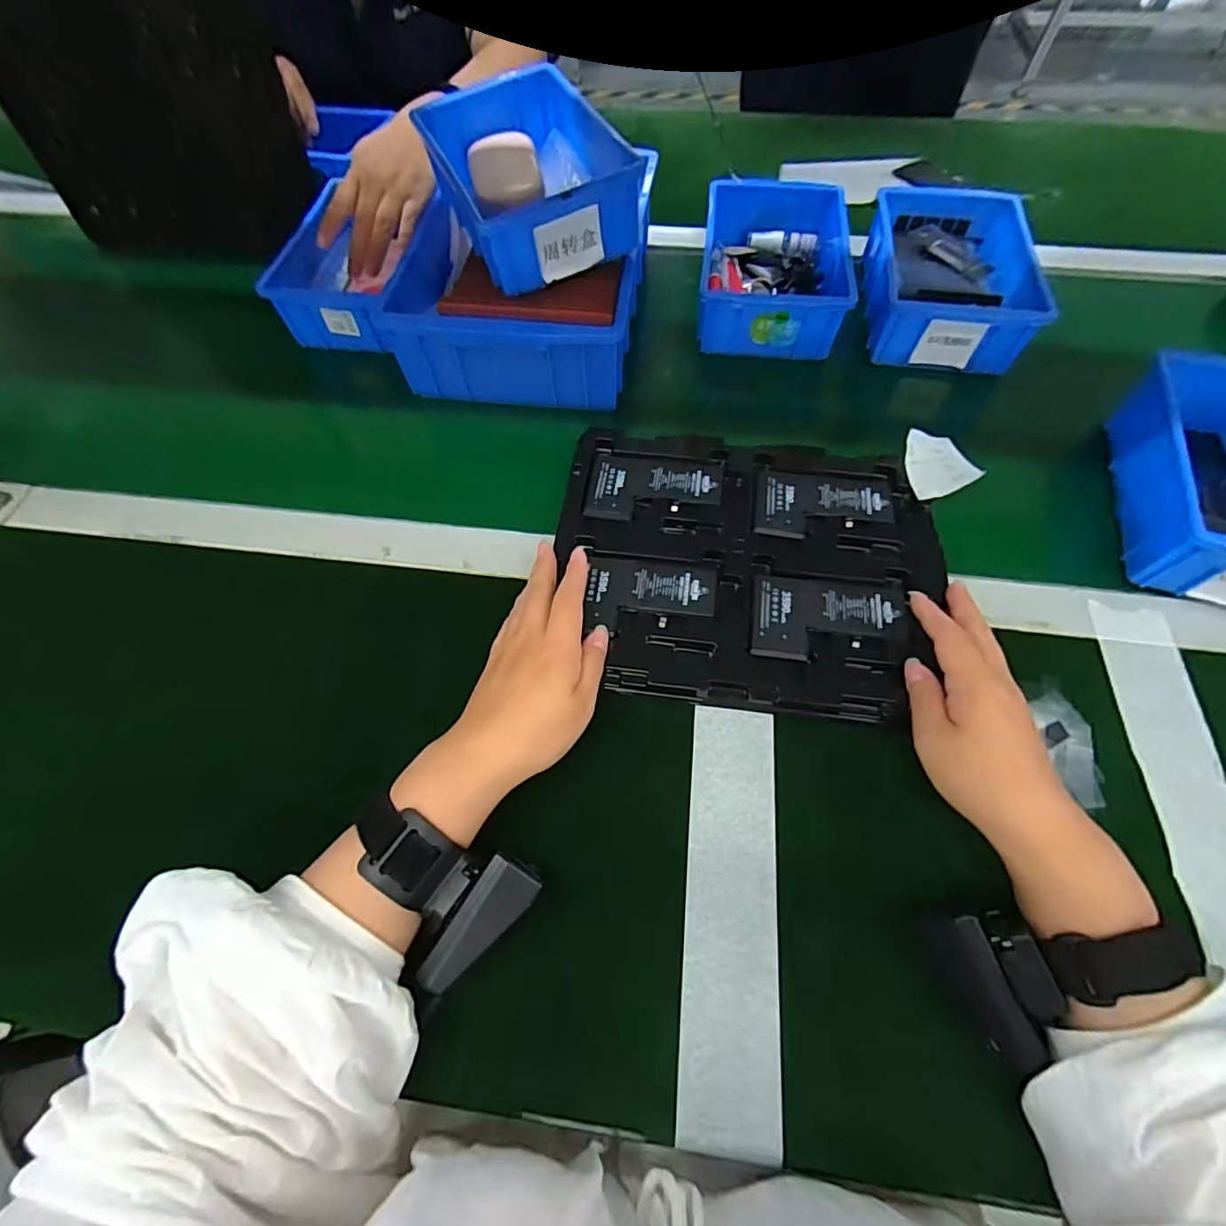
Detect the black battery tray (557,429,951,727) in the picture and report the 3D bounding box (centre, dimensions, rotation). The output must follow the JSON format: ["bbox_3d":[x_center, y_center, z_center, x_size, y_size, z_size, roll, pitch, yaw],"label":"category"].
[{"bbox_3d":[0.094,-0.039,0.386,0.260,0.017,0.217,7,66,3],"label":"black battery tray"}]

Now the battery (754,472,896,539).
[{"bbox_3d":[0.159,-0.080,0.406,0.099,0.006,0.063,7,63,4],"label":"battery"}]

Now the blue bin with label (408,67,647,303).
[{"bbox_3d":[-0.071,-0.368,0.455,0.123,0.061,0.191,-22,65,-10],"label":"blue bin with label"}]

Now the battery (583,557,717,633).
[{"bbox_3d":[0.027,-0.013,0.375,0.087,0.005,0.055,4,63,2],"label":"battery"}]

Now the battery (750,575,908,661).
[{"bbox_3d":[0.145,0.005,0.364,0.099,0.006,0.062,6,63,3],"label":"battery"}]

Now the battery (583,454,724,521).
[{"bbox_3d":[0.033,-0.097,0.417,0.102,0.004,0.063,4,63,2],"label":"battery"}]

